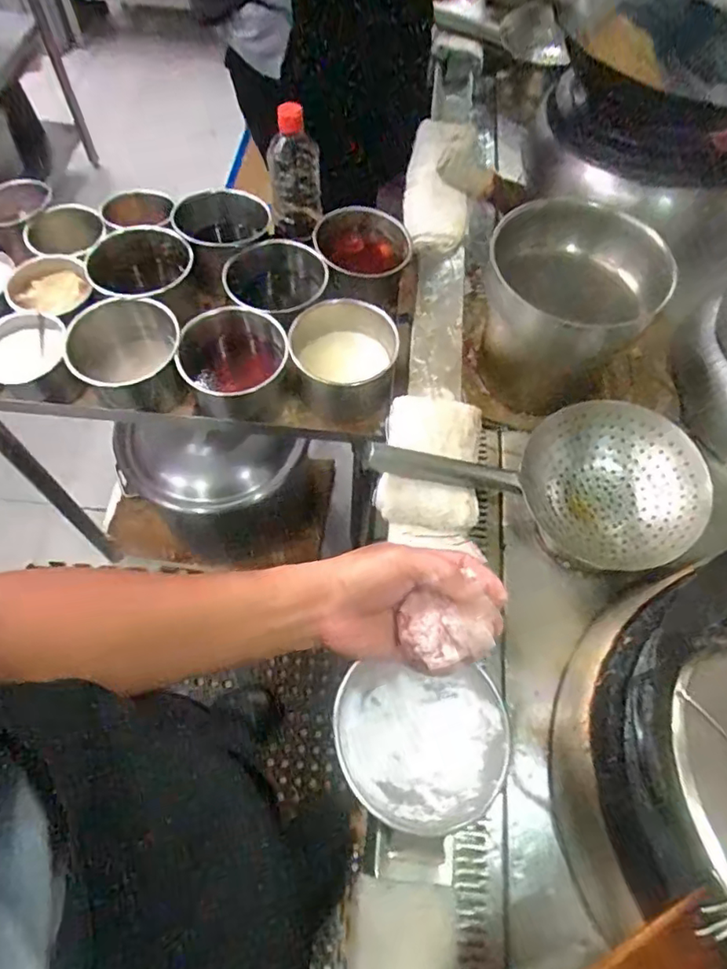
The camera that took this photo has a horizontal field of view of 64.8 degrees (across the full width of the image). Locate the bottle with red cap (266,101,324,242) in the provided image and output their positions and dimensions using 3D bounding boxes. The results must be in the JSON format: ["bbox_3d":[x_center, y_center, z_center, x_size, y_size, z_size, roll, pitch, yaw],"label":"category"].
[{"bbox_3d":[-0.098,-0.441,0.822,0.072,0.197,0.064,-3,63,-6],"label":"bottle with red cap"}]

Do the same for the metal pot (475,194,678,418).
[{"bbox_3d":[0.263,-0.229,0.782,0.191,0.210,0.193,10,62,1],"label":"metal pot"}]

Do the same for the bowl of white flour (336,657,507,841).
[{"bbox_3d":[0.054,0.246,0.542,0.155,0.065,0.136,2,63,-3],"label":"bowl of white flour"}]

